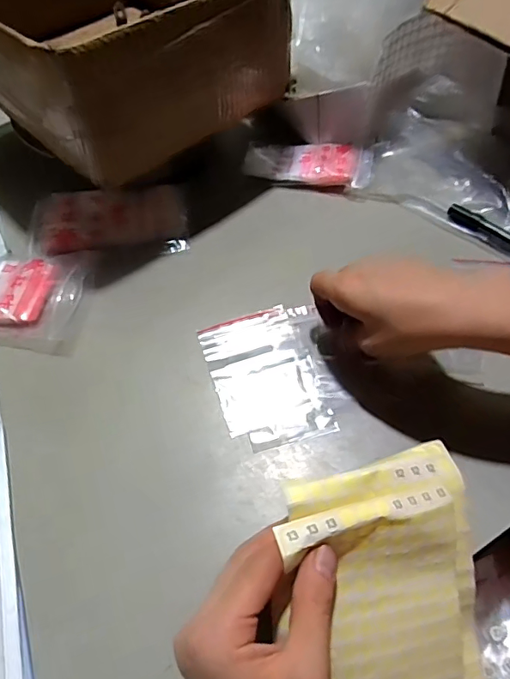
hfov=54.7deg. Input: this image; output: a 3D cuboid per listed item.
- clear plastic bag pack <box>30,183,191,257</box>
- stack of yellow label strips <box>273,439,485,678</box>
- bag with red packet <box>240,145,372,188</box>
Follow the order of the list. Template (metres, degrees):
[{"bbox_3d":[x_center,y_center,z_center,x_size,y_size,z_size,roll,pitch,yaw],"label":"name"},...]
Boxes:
[{"bbox_3d":[-0.156,-0.129,0.523,0.161,0.026,0.098,-8,55,-2],"label":"clear plastic bag pack"},{"bbox_3d":[0.083,0.184,0.302,0.127,0.031,0.207,-6,92,-16],"label":"stack of yellow label strips"},{"bbox_3d":[0.060,-0.203,0.566,0.152,0.028,0.053,17,57,14],"label":"bag with red packet"}]

